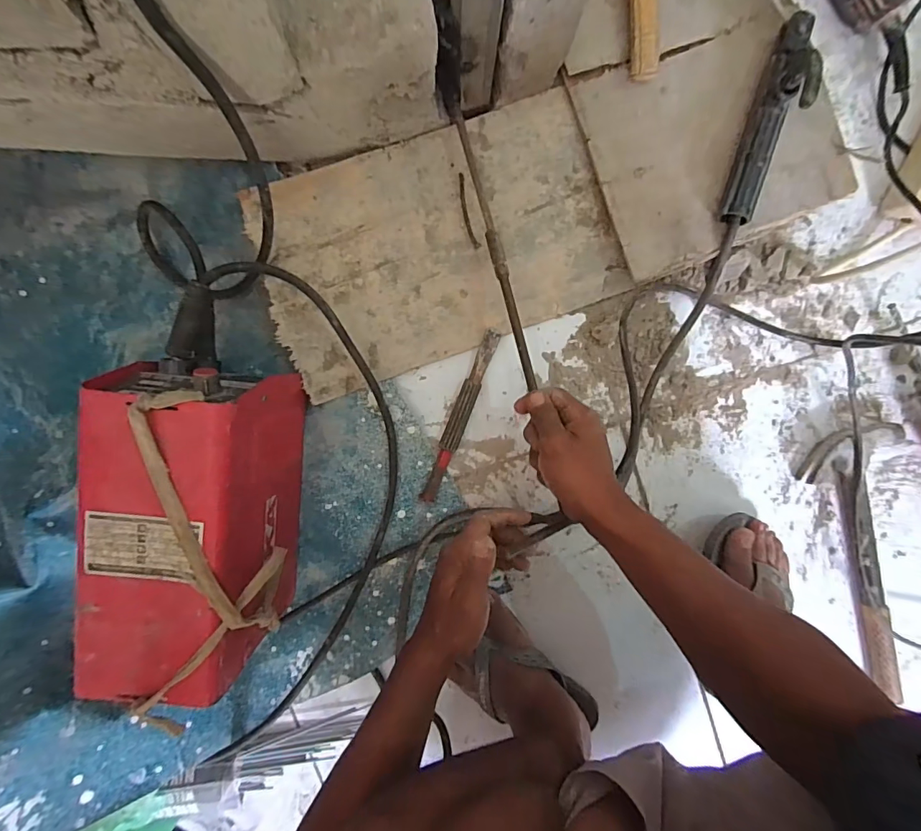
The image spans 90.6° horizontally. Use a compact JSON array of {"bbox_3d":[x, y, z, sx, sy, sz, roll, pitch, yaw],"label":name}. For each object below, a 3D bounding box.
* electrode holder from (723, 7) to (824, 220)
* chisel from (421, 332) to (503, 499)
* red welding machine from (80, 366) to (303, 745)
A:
[{"bbox_3d":[0.304,-0.290,0.445,0.037,0.052,0.200,13,97,-3],"label":"electrode holder"},{"bbox_3d":[-0.001,0.001,0.525,0.020,0.015,0.210,21,96,-4],"label":"chisel"},{"bbox_3d":[-0.232,0.090,0.434,0.130,0.180,0.266,5,97,-2],"label":"red welding machine"}]

